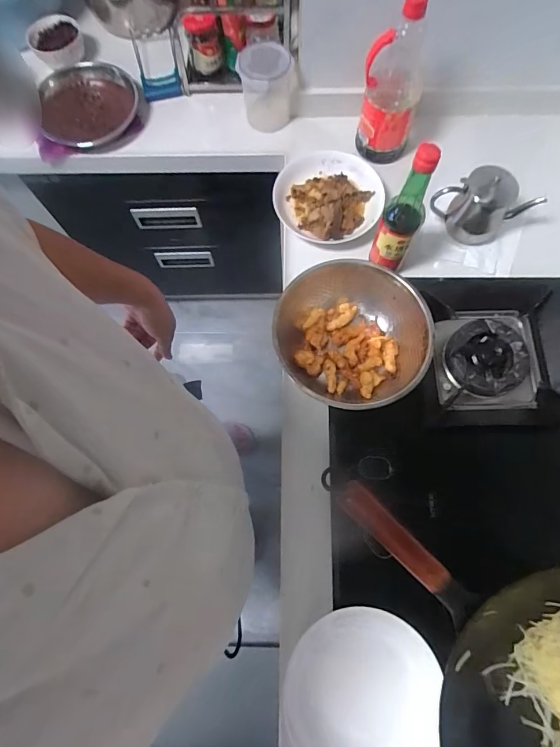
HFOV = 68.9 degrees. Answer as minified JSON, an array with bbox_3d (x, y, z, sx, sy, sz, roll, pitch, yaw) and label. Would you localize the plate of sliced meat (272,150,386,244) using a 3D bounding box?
[{"bbox_3d":[0.094,-0.339,0.777,0.205,0.052,0.203,0,76,0],"label":"plate of sliced meat"}]

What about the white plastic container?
[{"bbox_3d":[-0.022,-0.583,0.828,0.116,0.117,0.103,2,76,1],"label":"white plastic container"}]

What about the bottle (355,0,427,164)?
[{"bbox_3d":[0.200,-0.503,0.704,0.102,0.255,0.090,10,76,3],"label":"bottle"}]

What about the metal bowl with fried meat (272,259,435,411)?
[{"bbox_3d":[0.116,-0.056,0.668,0.235,0.111,0.231,0,76,0],"label":"metal bowl with fried meat"}]

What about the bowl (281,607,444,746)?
[{"bbox_3d":[0.105,0.416,0.529,0.183,0.046,0.199,0,76,0],"label":"bowl"}]

